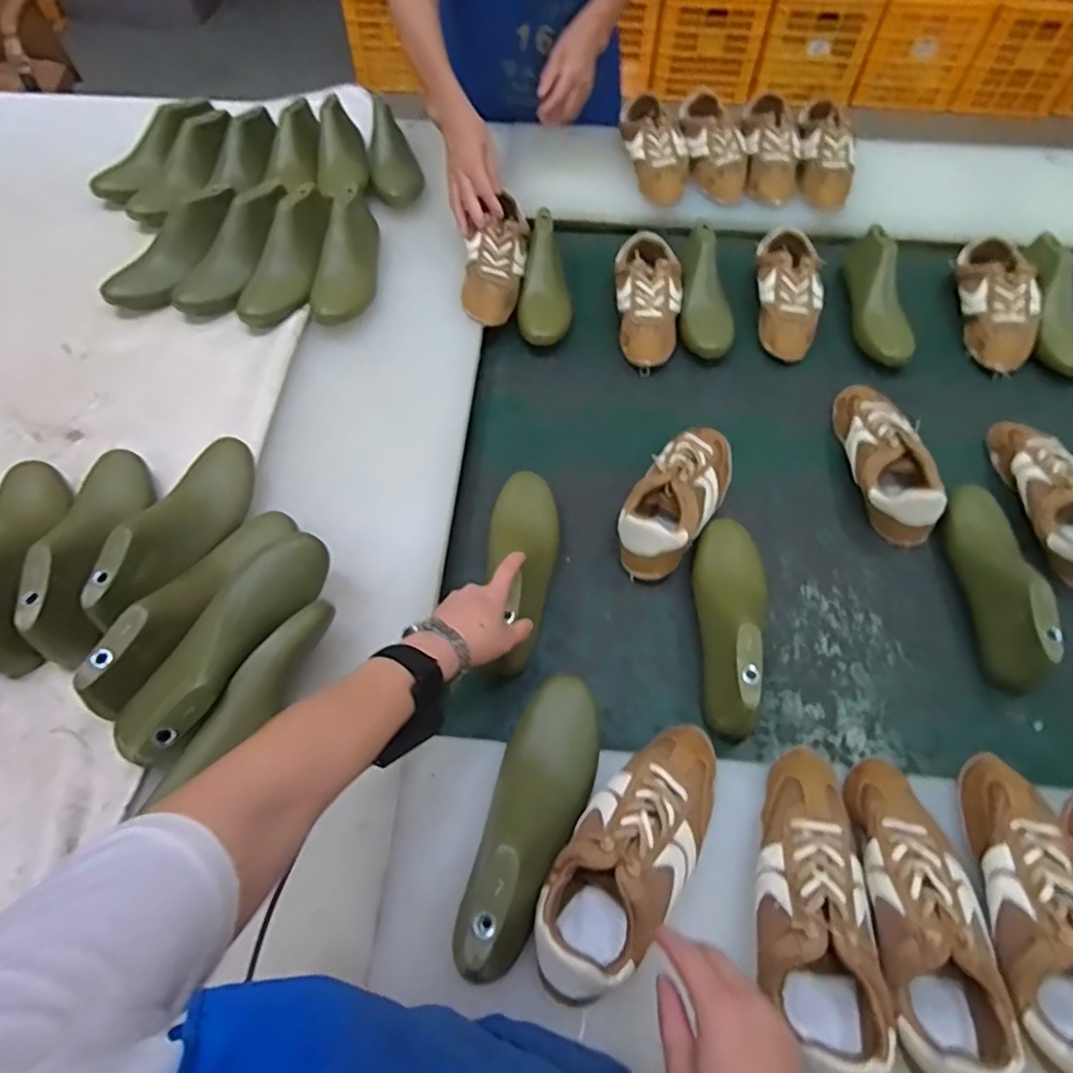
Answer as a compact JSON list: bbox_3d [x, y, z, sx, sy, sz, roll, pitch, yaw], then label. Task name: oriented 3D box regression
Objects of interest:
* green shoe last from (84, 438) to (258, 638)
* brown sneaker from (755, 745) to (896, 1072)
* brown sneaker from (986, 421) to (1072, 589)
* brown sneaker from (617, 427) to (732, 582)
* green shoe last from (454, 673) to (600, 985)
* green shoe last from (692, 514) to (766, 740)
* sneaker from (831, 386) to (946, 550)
[{"bbox_3d":[-0.361,-0.013,0.652,0.074,0.074,0.235,8,61,5],"label":"green shoe last"},{"bbox_3d":[0.213,0.290,0.500,0.083,0.087,0.232,5,61,3],"label":"brown sneaker"},{"bbox_3d":[0.610,-0.054,0.758,0.079,0.062,0.237,-3,59,-3],"label":"brown sneaker"},{"bbox_3d":[0.170,-0.051,0.756,0.087,0.070,0.220,29,65,15],"label":"brown sneaker"},{"bbox_3d":[-0.002,0.227,0.522,0.073,0.073,0.236,18,46,10],"label":"green shoe last"},{"bbox_3d":[0.211,0.081,0.672,0.074,0.089,0.250,3,59,1],"label":"green shoe last"},{"bbox_3d":[0.429,-0.103,0.787,0.077,0.066,0.243,-1,59,-1],"label":"sneaker"}]

